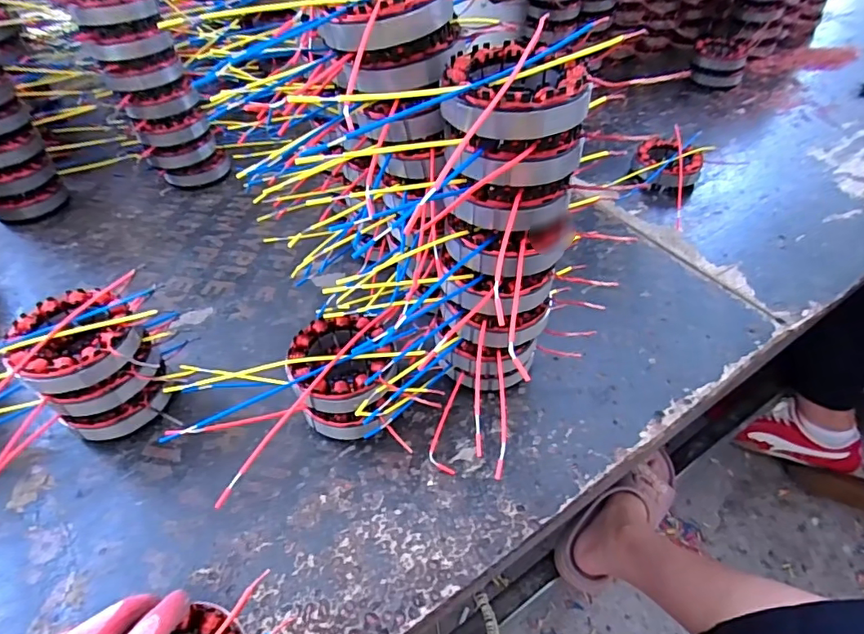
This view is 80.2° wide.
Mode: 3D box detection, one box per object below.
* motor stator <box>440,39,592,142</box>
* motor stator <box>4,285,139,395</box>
[{"bbox_3d":[0.050,-0.136,0.309,0.082,0.035,0.082,2,48,3],"label":"motor stator"},{"bbox_3d":[-0.269,0.021,0.392,0.083,0.042,0.086,-31,55,-25],"label":"motor stator"}]

